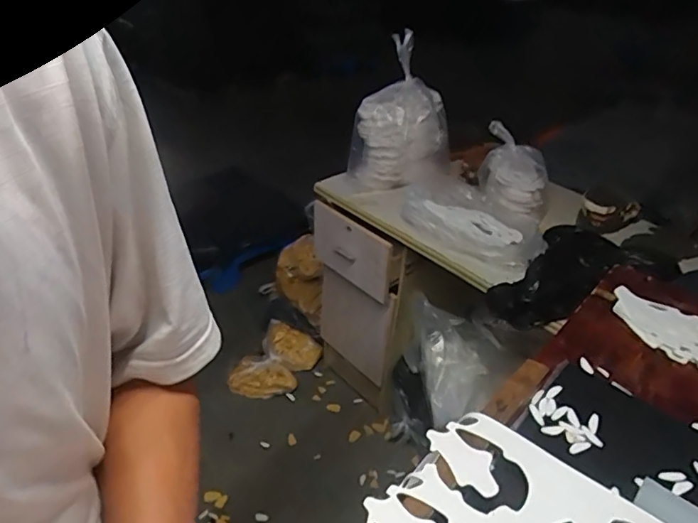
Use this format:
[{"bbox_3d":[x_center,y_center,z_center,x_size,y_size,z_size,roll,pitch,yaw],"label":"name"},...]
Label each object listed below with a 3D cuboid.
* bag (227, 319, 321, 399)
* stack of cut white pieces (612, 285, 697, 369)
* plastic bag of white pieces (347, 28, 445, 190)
[{"bbox_3d":[-0.257,0.368,1.888,0.235,0.106,0.316,16,36,18],"label":"bag"},{"bbox_3d":[0.528,0.116,0.807,0.103,0.022,0.238,-19,40,-28],"label":"stack of cut white pieces"},{"bbox_3d":[0.138,-0.387,1.417,0.237,0.338,0.167,-22,41,-33],"label":"plastic bag of white pieces"}]

